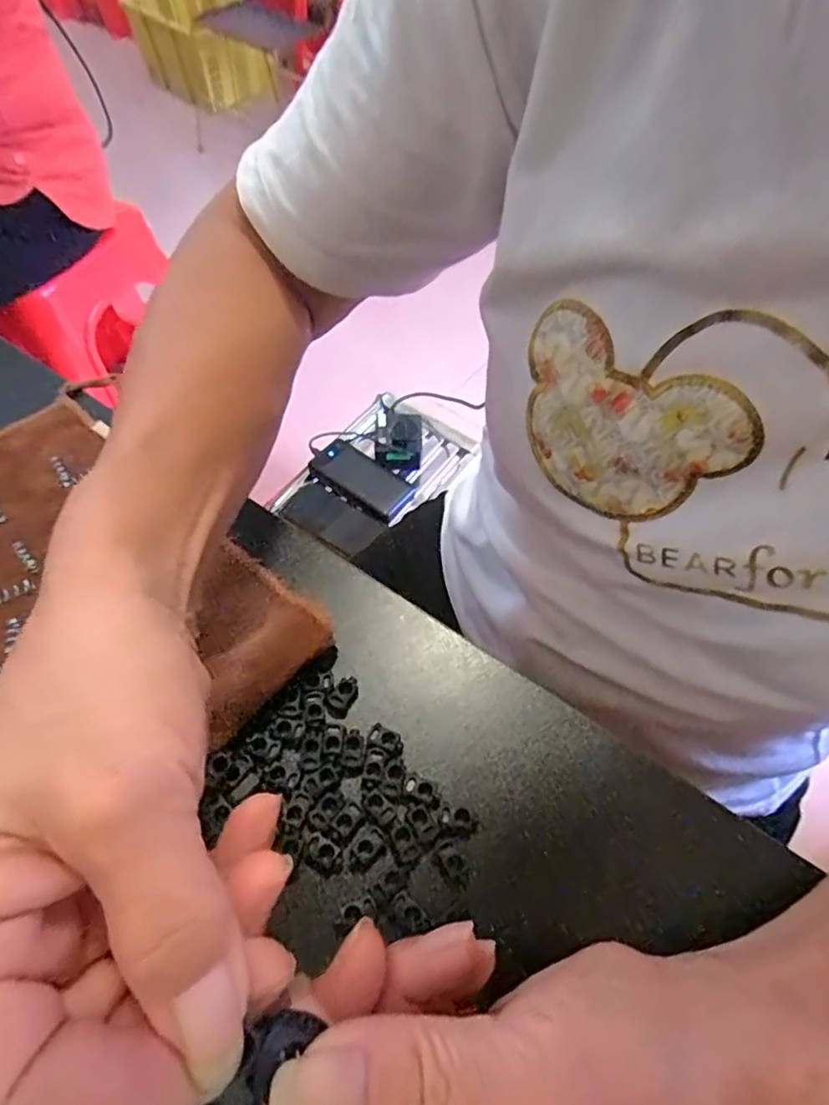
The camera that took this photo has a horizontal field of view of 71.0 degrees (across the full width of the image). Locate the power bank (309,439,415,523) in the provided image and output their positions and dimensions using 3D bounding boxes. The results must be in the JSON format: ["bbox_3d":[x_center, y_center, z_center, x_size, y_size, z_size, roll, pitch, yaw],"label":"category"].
[{"bbox_3d":[-0.079,-0.115,0.879,0.151,0.020,0.081,34,62,18],"label":"power bank"}]

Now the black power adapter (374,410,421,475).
[{"bbox_3d":[-0.025,-0.174,0.911,0.071,0.050,0.090,2,57,-1],"label":"black power adapter"}]

